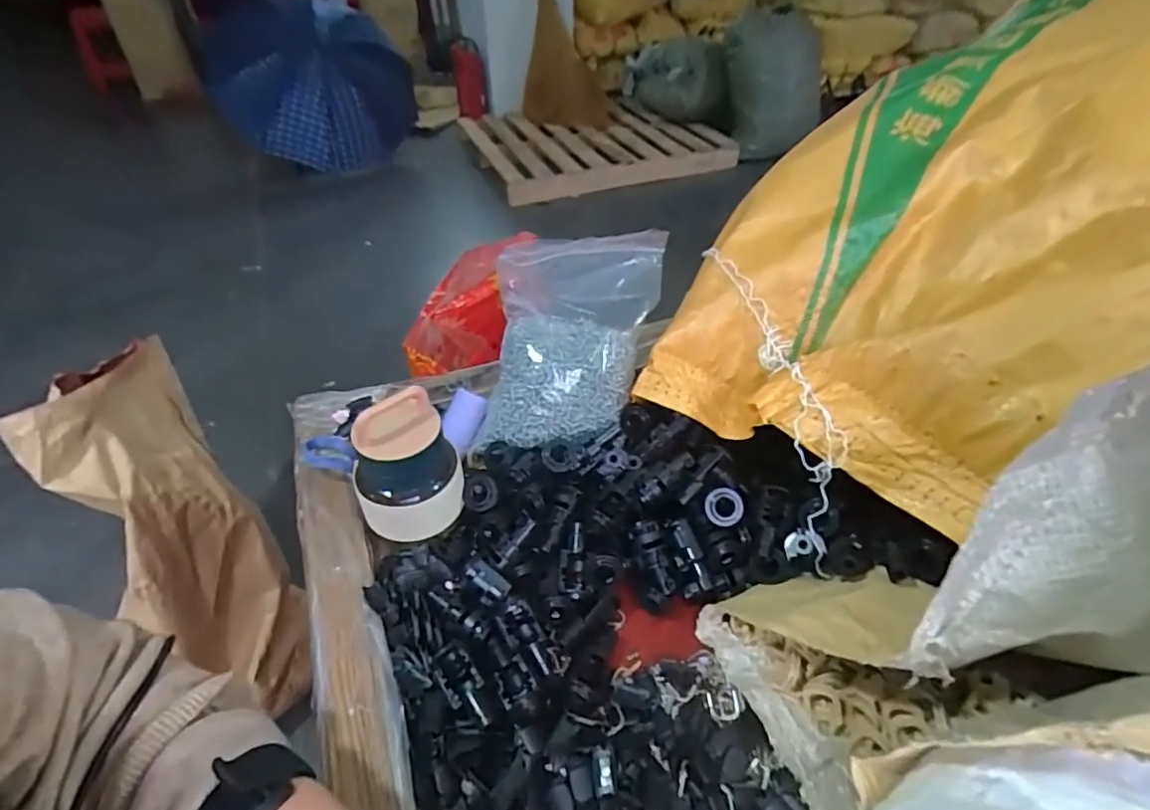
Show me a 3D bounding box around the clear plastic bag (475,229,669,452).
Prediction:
[{"bbox_3d":[-0.004,-0.065,0.483,0.134,0.083,0.213,18,75,-6],"label":"clear plastic bag"}]

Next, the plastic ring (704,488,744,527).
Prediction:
[{"bbox_3d":[0.108,0.074,0.413,0.027,0.027,0.005,-14,-2,7],"label":"plastic ring"}]

